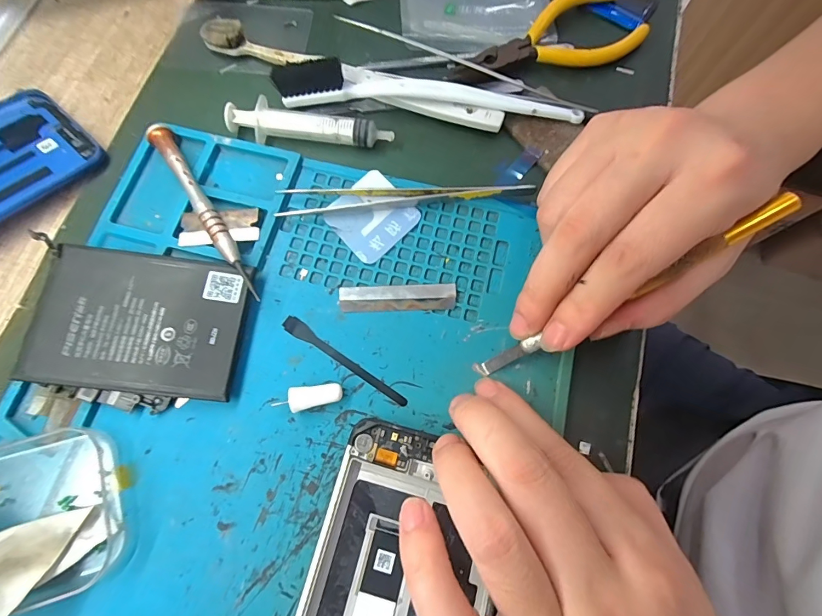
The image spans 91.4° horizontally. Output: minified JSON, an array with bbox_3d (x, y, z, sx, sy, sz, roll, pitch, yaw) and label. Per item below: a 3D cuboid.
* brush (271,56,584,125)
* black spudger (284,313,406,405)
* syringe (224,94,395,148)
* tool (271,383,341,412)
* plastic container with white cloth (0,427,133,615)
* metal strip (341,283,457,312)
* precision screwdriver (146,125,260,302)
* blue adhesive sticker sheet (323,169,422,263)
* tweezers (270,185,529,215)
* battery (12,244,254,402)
[{"bbox_3d":[0.010,-0.121,0.223,0.168,0.020,0.018,4,73,1],"label":"brush"},{"bbox_3d":[-0.031,0.024,0.189,0.070,0.004,0.008,31,75,9],"label":"black spudger"},{"bbox_3d":[-0.056,-0.100,0.221,0.089,0.013,0.017,7,73,2],"label":"syringe"},{"bbox_3d":[-0.045,0.040,0.181,0.028,0.009,0.011,-7,73,-2],"label":"tool"},{"bbox_3d":[-0.153,0.085,0.156,0.063,0.031,0.066,-12,73,-4],"label":"plastic container with white cloth"},{"bbox_3d":[-0.006,-0.005,0.198,0.057,0.004,0.013,-1,73,0],"label":"metal strip"},{"bbox_3d":[-0.103,-0.050,0.204,0.011,0.011,0.114,-35,76,-10],"label":"precision screwdriver"},{"bbox_3d":[-0.021,-0.049,0.211,0.041,0.004,0.038,-44,78,-12],"label":"blue adhesive sticker sheet"},{"bbox_3d":[-0.004,-0.062,0.212,0.129,0.009,0.019,-6,73,-2],"label":"tweezers"},{"bbox_3d":[-0.123,0.005,0.183,0.086,0.004,0.064,7,75,-6],"label":"battery"}]

